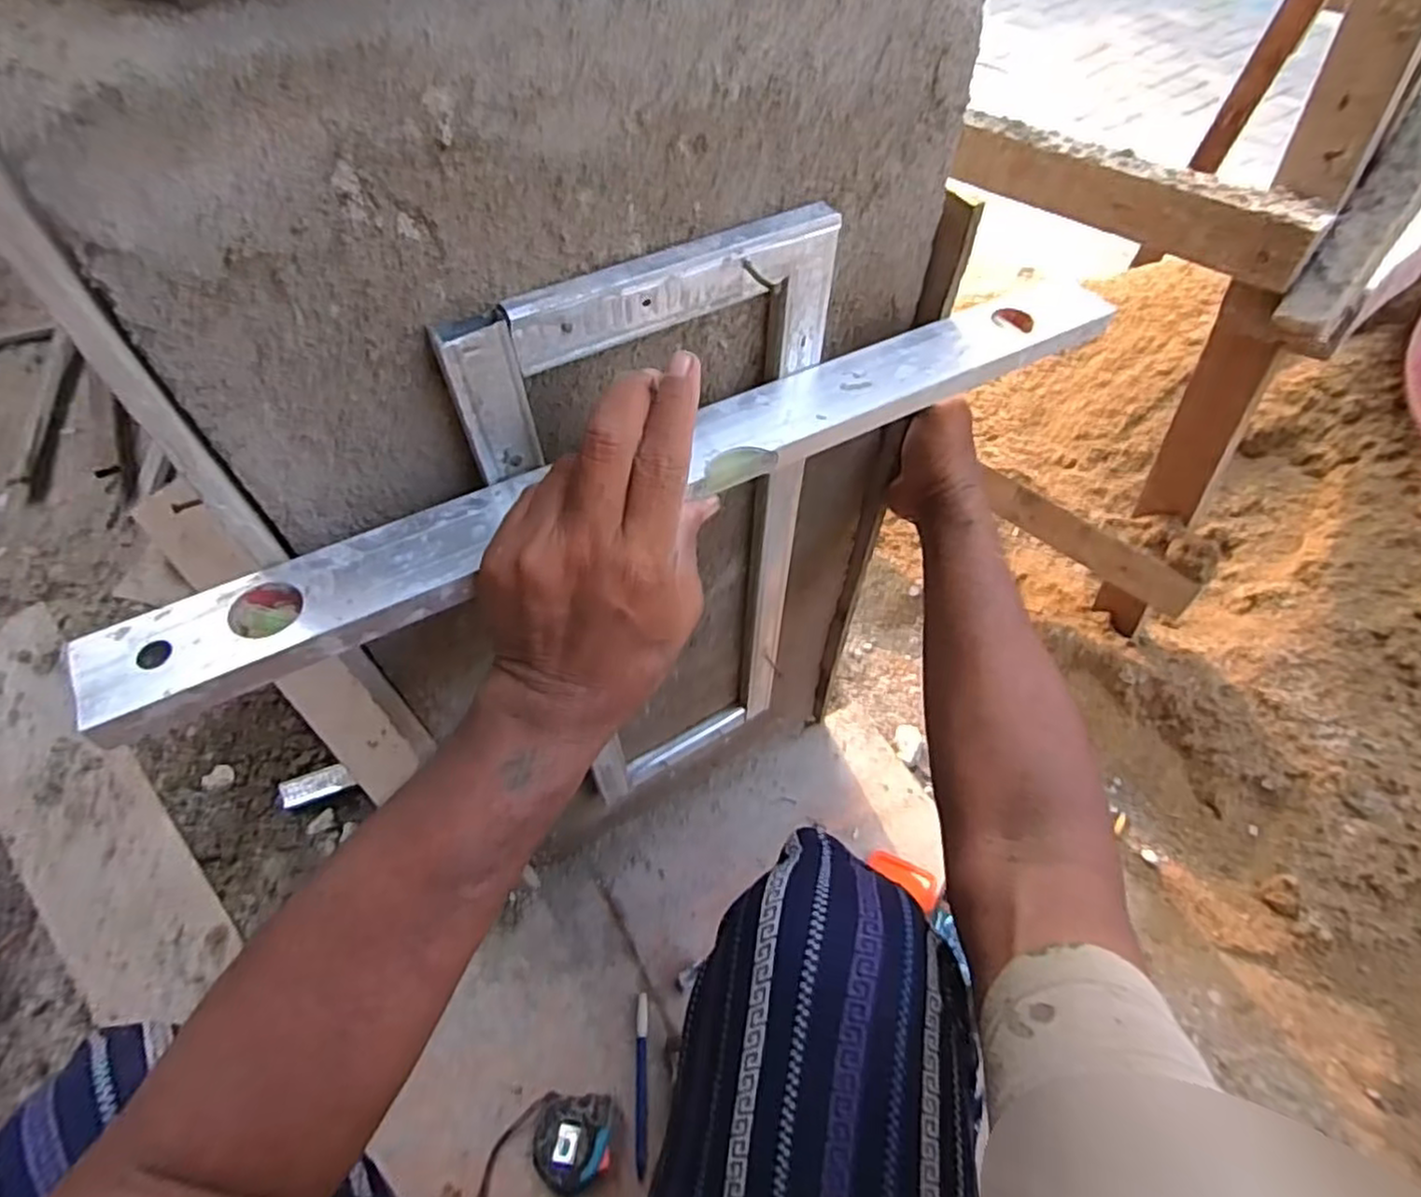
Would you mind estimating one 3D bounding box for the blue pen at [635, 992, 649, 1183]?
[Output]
[{"bbox_3d":[-0.068,0.481,0.719,0.012,0.013,0.150,-1,55,-2],"label":"blue pen"}]

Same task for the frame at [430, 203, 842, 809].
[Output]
[{"bbox_3d":[-0.025,0.003,0.538,0.206,0.530,0.022,-27,60,-19],"label":"frame"}]

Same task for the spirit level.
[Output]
[{"bbox_3d":[-0.002,-0.076,0.383,0.573,0.020,0.053,-24,58,-19],"label":"spirit level"}]

